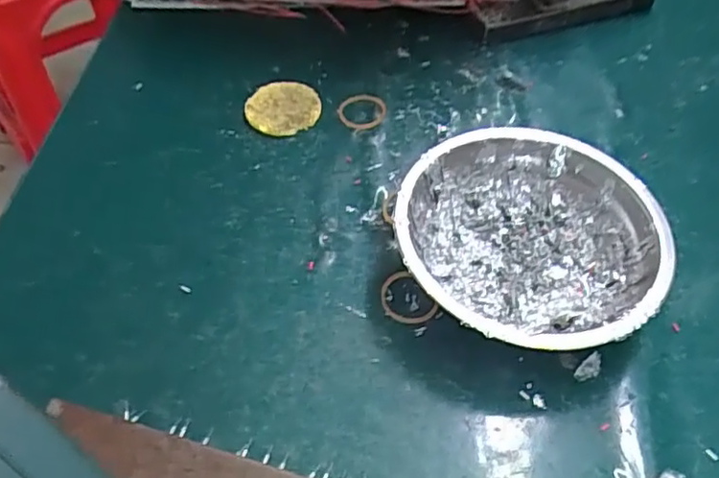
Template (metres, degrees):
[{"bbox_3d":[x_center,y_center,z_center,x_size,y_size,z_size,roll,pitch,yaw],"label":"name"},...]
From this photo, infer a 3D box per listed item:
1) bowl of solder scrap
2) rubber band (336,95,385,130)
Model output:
[{"bbox_3d":[0.081,0.004,0.302,0.121,0.041,0.121,11,53,7],"label":"bowl of solder scrap"},{"bbox_3d":[0.002,-0.081,0.386,0.029,0.004,0.030,1,53,-1],"label":"rubber band"}]

